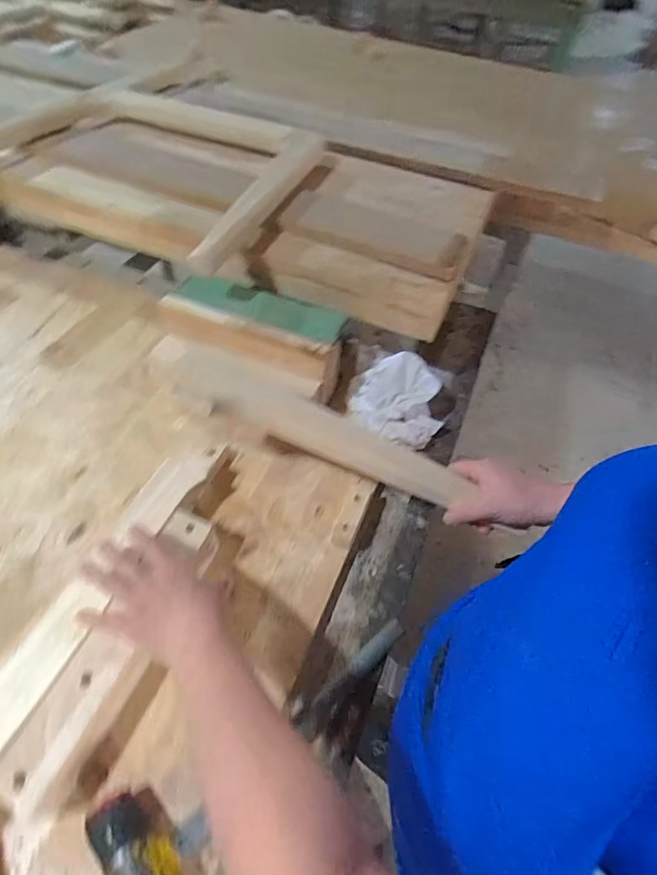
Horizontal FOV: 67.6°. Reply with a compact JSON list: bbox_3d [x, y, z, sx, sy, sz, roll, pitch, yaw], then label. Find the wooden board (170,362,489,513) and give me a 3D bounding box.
[{"bbox_3d":[-0.006,-0.009,0.536,0.326,0.031,0.057,23,53,-5],"label":"wooden board"}]

